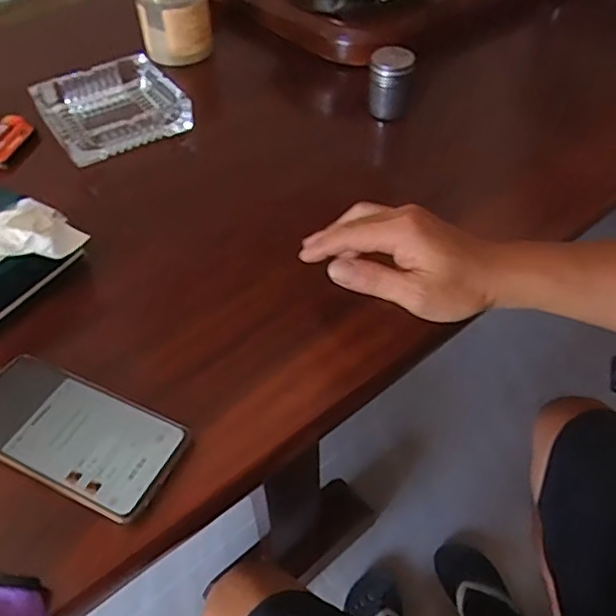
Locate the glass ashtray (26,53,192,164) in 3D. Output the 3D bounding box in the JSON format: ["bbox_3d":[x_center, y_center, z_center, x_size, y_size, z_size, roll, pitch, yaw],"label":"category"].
[{"bbox_3d":[-0.236,-0.238,0.720,0.150,0.043,0.149,-27,53,-22],"label":"glass ashtray"}]

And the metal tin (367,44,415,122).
[{"bbox_3d":[0.095,-0.262,0.704,0.047,0.074,0.039,6,49,6],"label":"metal tin"}]

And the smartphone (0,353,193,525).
[{"bbox_3d":[-0.172,0.088,0.434,0.165,0.007,0.078,20,51,18],"label":"smartphone"}]

